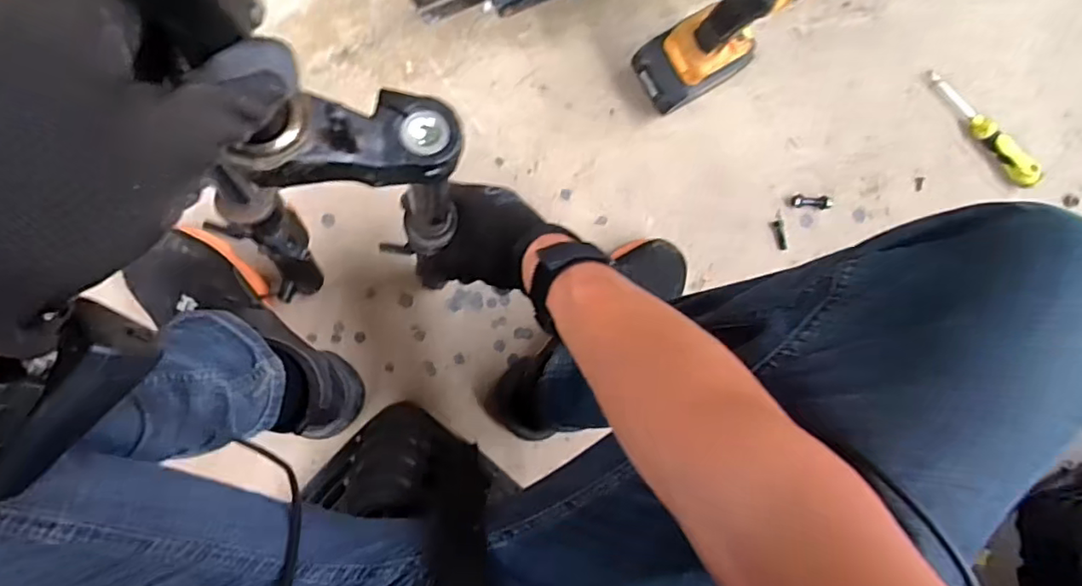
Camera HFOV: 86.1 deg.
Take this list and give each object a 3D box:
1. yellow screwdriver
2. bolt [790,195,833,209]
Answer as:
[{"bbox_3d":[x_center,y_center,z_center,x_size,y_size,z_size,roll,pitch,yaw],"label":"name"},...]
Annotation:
[{"bbox_3d":[0.587,-0.220,0.764,0.028,0.034,0.196,-41,95,-8],"label":"yellow screwdriver"},{"bbox_3d":[0.343,-0.114,0.729,0.057,0.011,0.016,3,88,-10],"label":"bolt"}]

